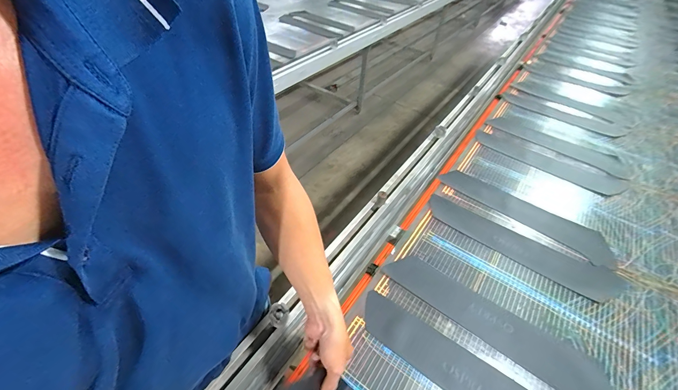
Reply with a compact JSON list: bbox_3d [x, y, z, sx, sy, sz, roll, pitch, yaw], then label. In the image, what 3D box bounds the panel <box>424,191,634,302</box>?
[{"bbox_3d":[0.452,0.118,0.778,0.464,0.011,0.110,32,52,23],"label":"panel"}]

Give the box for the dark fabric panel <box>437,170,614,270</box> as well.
[{"bbox_3d":[0.515,0.037,0.854,0.108,0.017,0.453,-34,52,-32],"label":"dark fabric panel"}]

